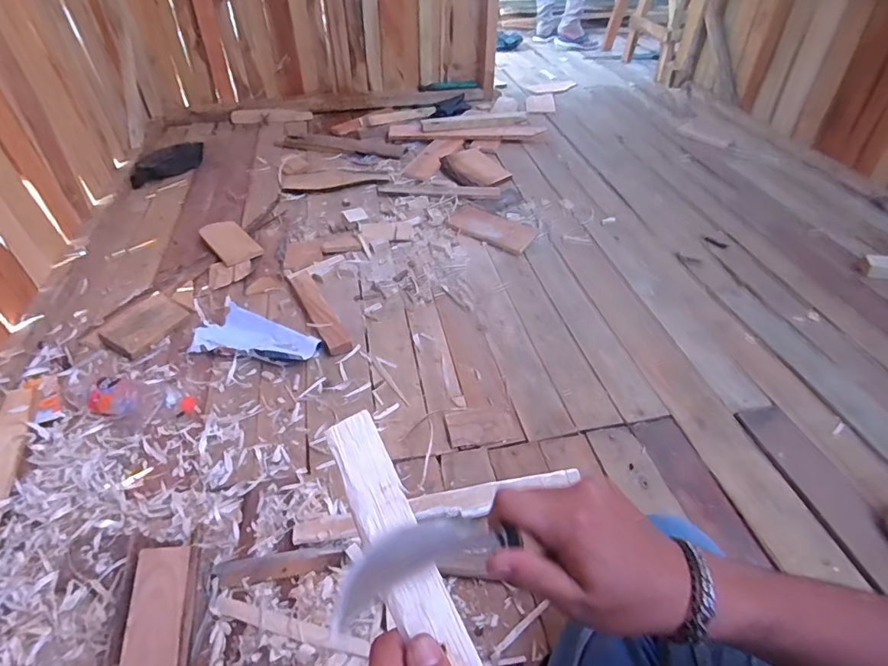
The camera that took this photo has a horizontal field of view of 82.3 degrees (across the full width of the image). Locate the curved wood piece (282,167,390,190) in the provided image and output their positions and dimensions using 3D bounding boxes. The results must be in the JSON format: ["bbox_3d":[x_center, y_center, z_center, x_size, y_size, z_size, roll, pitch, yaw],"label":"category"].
[{"bbox_3d":[-0.347,-0.503,1.639,0.327,0.013,0.146,-7,45,-9],"label":"curved wood piece"}]

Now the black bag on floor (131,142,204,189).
[{"bbox_3d":[-0.898,-0.566,1.662,0.079,0.068,0.267,30,49,28],"label":"black bag on floor"}]

